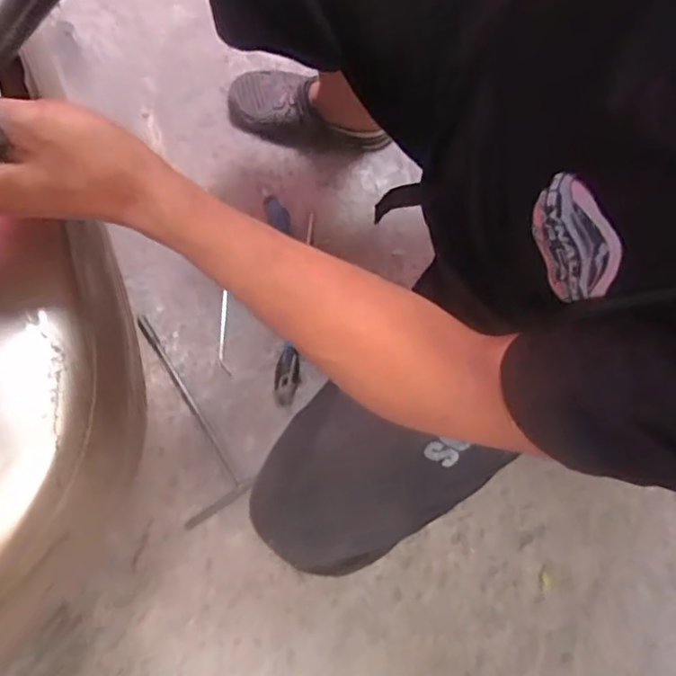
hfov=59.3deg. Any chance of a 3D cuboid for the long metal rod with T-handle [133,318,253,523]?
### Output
[{"bbox_3d":[-0.247,0.121,0.852,0.130,0.012,0.296,-38,76,-8],"label":"long metal rod with T-handle"}]

